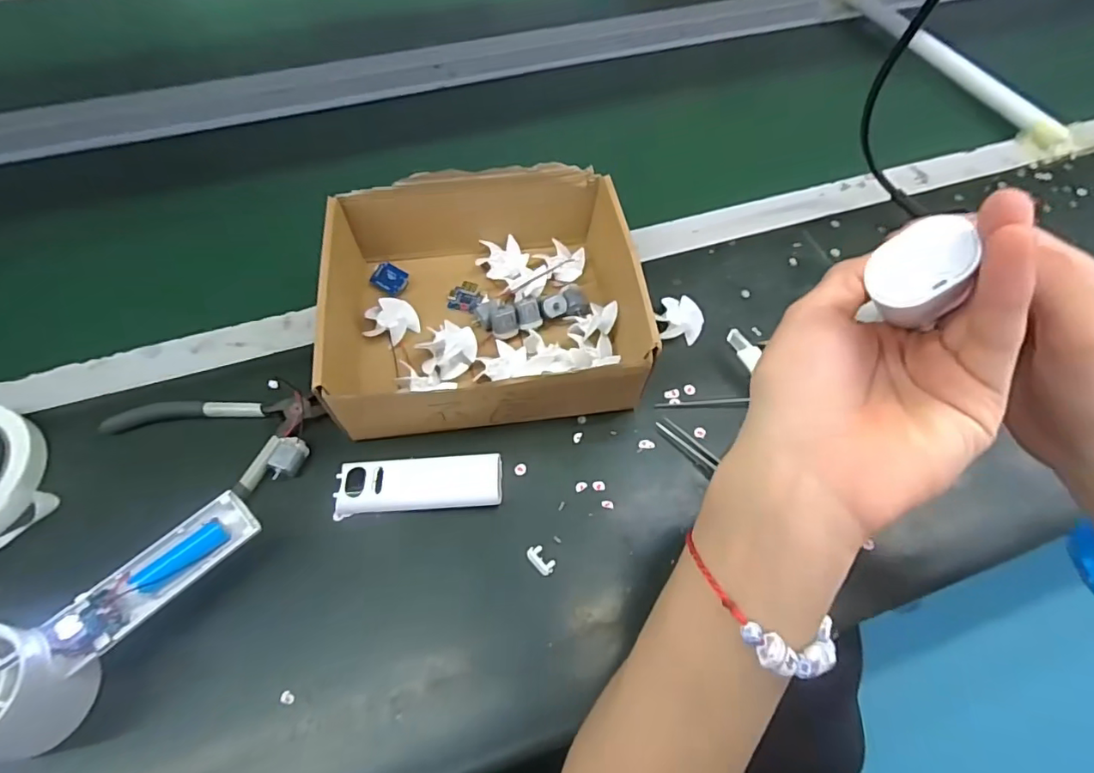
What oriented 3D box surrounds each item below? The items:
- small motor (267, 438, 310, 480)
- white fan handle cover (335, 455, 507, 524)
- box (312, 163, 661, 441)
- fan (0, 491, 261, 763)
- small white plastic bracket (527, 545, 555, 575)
[{"bbox_3d":[-0.171,0.047,0.351,0.018,0.013,0.027,14,58,7],"label":"small motor"},{"bbox_3d":[-0.082,0.061,0.347,0.103,0.014,0.037,-4,58,-4],"label":"white fan handle cover"},{"bbox_3d":[-0.045,-0.068,0.391,0.208,0.076,0.186,-8,58,-6],"label":"box"},{"bbox_3d":[-0.231,0.117,0.281,0.057,0.059,0.154,34,63,19],"label":"fan"},{"bbox_3d":[-0.004,0.106,0.328,0.011,0.004,0.019,-39,67,-20],"label":"small white plastic bracket"}]

